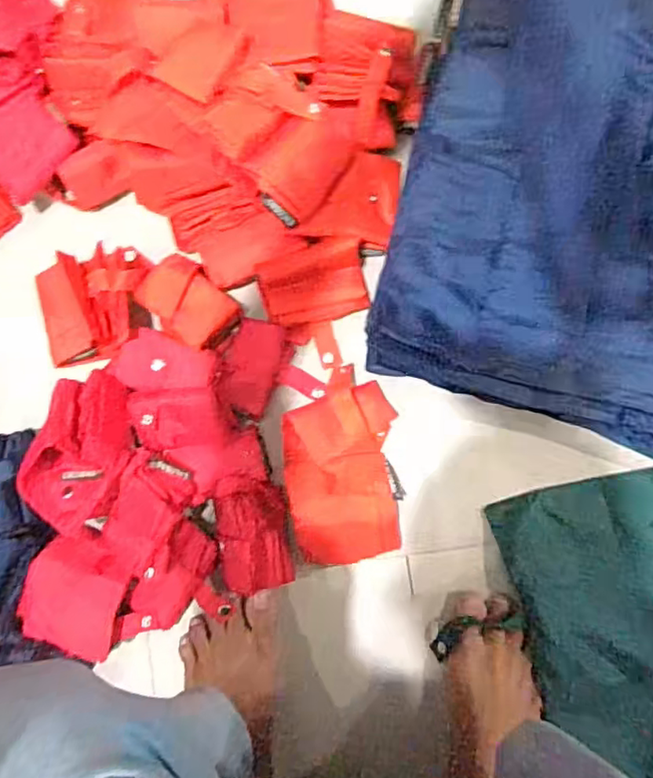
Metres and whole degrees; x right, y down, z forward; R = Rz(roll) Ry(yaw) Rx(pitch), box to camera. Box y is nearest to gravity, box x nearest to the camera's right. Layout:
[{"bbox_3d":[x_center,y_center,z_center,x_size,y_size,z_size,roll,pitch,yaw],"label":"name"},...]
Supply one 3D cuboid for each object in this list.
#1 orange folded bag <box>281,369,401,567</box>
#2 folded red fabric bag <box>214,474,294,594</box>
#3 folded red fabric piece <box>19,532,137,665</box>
[{"bbox_3d":[0.012,0.072,0.581,0.110,0.039,0.187,-1,83,6],"label":"orange folded bag"},{"bbox_3d":[-0.073,0.137,0.567,0.075,0.049,0.107,-4,82,5],"label":"folded red fabric bag"},{"bbox_3d":[-0.233,0.190,0.559,0.089,0.013,0.101,14,84,7],"label":"folded red fabric piece"}]

